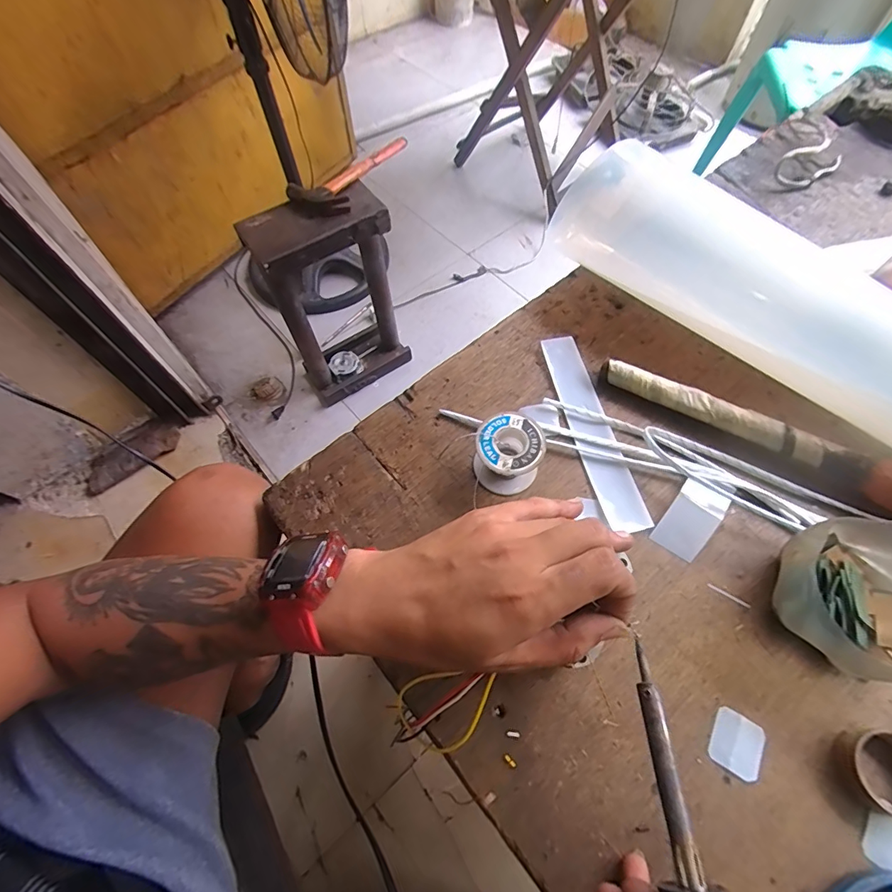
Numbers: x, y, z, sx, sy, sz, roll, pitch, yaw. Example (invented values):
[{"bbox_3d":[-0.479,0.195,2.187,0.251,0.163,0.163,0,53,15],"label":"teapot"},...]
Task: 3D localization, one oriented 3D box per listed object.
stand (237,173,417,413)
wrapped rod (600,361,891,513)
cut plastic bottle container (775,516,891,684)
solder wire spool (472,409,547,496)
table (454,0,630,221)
[{"bbox_3d":[-0.240,-0.313,1.005,0.254,0.460,0.138,-27,66,-12],"label":"stand"},{"bbox_3d":[0.258,-0.002,0.342,0.283,0.038,0.030,26,67,13],"label":"wrapped rod"},{"bbox_3d":[0.264,0.096,0.287,0.095,0.050,0.090,-1,64,1],"label":"cut plastic bottle container"},{"bbox_3d":[0.048,0.005,0.343,0.049,0.043,0.049,-1,64,1],"label":"solder wire spool"},{"bbox_3d":[0.282,-1.036,1.168,0.508,0.681,0.481,-41,70,-17],"label":"table"}]

